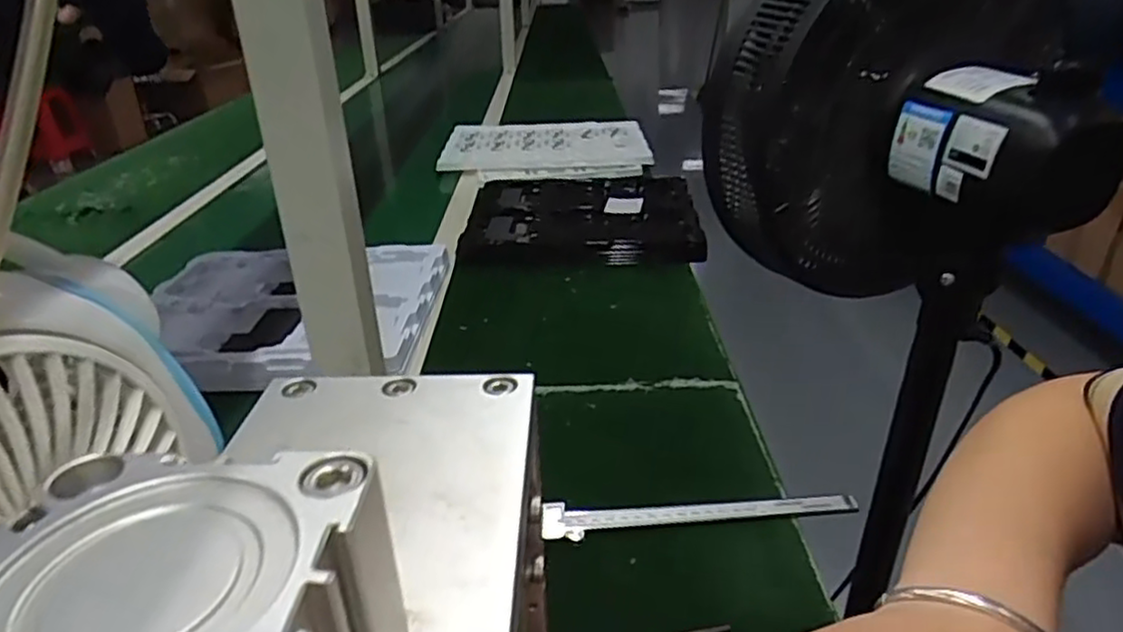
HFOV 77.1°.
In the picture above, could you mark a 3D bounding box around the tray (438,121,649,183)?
[{"bbox_3d":[-0.032,-0.323,1.346,0.380,0.041,0.341,-2,27,0],"label":"tray"}]

